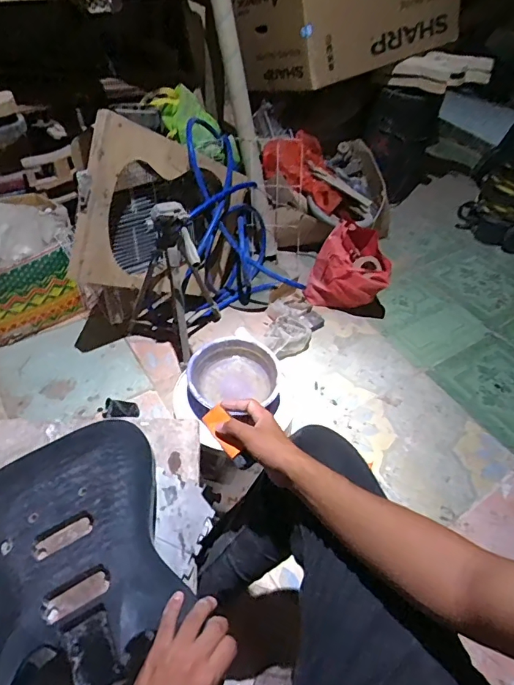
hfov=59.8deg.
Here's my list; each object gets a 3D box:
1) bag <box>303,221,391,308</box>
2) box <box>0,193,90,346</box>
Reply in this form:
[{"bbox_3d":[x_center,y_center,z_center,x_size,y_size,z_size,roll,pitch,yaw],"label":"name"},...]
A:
[{"bbox_3d":[0.334,-0.260,1.623,0.271,0.292,0.160,15,48,7],"label":"bag"},{"bbox_3d":[-0.812,-0.244,1.484,0.401,0.319,0.352,-27,56,-27],"label":"box"}]

